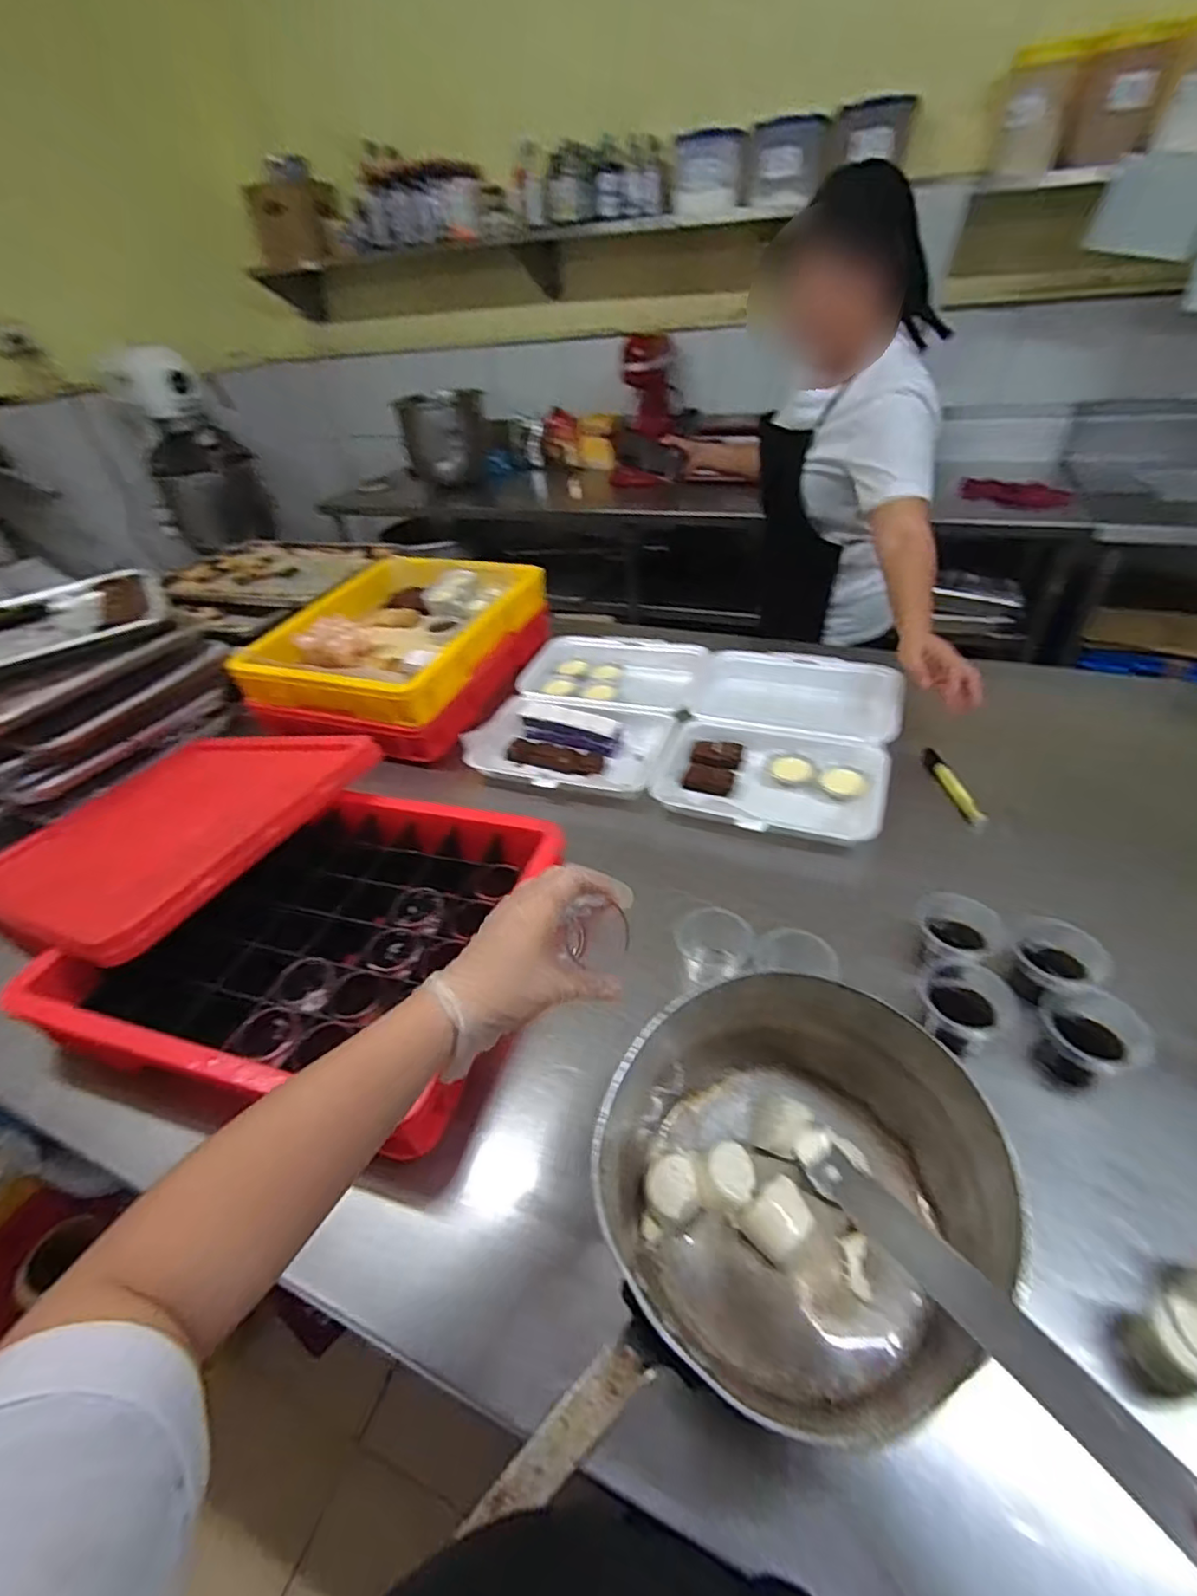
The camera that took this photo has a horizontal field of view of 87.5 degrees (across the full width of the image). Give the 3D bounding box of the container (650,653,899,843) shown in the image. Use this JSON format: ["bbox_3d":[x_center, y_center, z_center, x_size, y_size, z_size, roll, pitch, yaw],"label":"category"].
[{"bbox_3d":[0.261,-0.088,0.893,0.292,0.044,0.409,13,44,22],"label":"container"}]

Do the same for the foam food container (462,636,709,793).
[{"bbox_3d":[-0.005,-0.145,0.995,0.285,0.048,0.407,9,42,17],"label":"foam food container"}]

